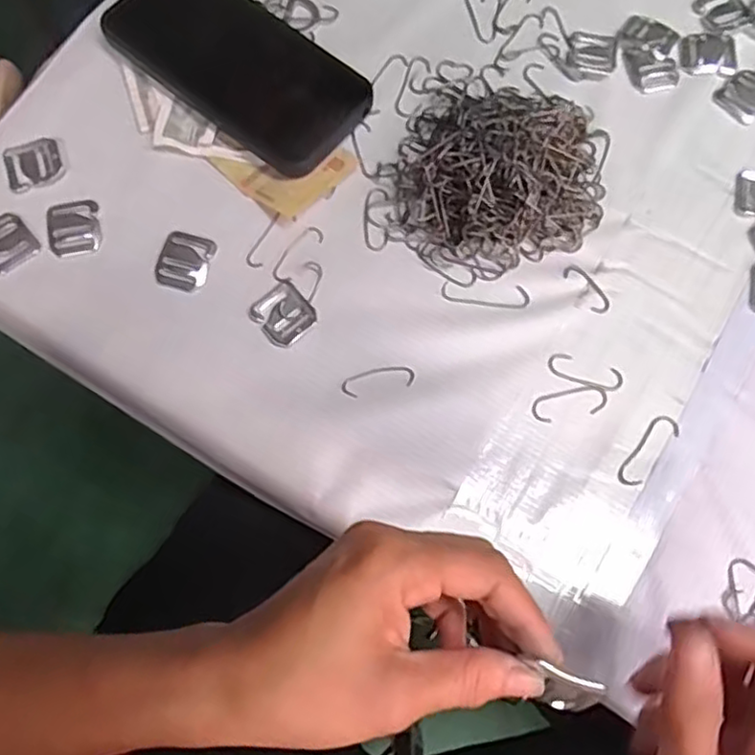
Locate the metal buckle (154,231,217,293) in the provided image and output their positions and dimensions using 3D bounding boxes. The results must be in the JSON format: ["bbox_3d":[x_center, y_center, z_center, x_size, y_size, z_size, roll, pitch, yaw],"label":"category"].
[{"bbox_3d":[-0.113,-0.068,0.387,0.029,0.004,0.036,13,75,3],"label":"metal buckle"}]

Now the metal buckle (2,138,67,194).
[{"bbox_3d":[-0.207,-0.130,0.399,0.034,0.005,0.030,-18,76,-5],"label":"metal buckle"}]

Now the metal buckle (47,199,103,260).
[{"bbox_3d":[-0.179,-0.089,0.389,0.029,0.006,0.034,-12,76,-4],"label":"metal buckle"}]

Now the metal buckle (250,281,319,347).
[{"bbox_3d":[-0.054,-0.037,0.380,0.031,0.004,0.034,-42,80,-11],"label":"metal buckle"}]

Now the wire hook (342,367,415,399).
[{"bbox_3d":[0.001,0.001,0.371,0.041,0.004,0.014,-12,76,-4],"label":"wire hook"}]

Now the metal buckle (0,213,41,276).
[{"bbox_3d":[-0.217,-0.079,0.385,0.029,0.009,0.031,-39,79,-10],"label":"metal buckle"}]

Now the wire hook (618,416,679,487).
[{"bbox_3d":[0.150,0.040,0.364,0.016,0.004,0.047,42,78,10],"label":"wire hook"}]

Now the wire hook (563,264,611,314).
[{"bbox_3d":[0.123,-0.053,0.385,0.012,0.004,0.035,-34,78,-9],"label":"wire hook"}]

